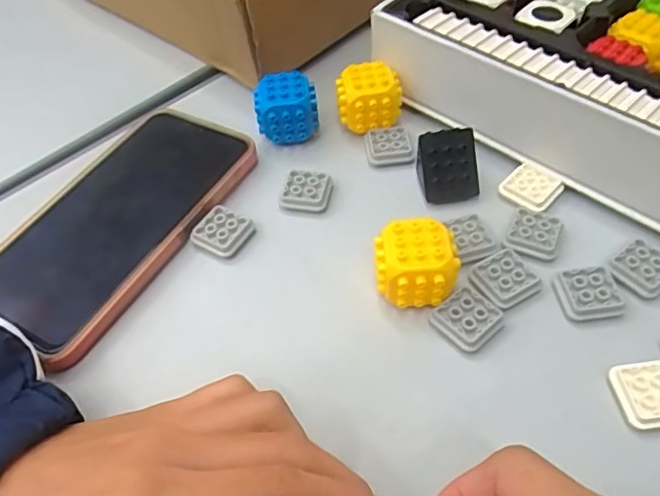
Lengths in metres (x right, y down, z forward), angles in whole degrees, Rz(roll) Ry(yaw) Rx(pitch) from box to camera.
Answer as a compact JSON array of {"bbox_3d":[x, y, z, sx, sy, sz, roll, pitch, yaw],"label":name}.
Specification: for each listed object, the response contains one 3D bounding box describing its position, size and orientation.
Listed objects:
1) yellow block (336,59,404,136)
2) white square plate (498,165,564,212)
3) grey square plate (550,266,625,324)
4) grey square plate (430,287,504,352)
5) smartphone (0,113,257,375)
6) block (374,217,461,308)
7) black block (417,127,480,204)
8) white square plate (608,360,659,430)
[{"bbox_3d":[0.024,-0.089,0.346,0.038,0.035,0.029,0,53,6],"label":"yellow block"},{"bbox_3d":[0.110,-0.034,0.311,0.027,0.004,0.026,37,65,28],"label":"white square plate"},{"bbox_3d":[0.123,0.021,0.269,0.029,0.005,0.026,-9,53,-1],"label":"grey square plate"},{"bbox_3d":[0.065,0.034,0.265,0.026,0.006,0.026,-34,57,-18],"label":"grey square plate"},{"bbox_3d":[-0.117,-0.016,0.318,0.085,0.014,0.161,23,59,21],"label":"smartphone"},{"bbox_3d":[0.040,0.009,0.269,0.036,0.035,0.030,-5,53,2],"label":"block"},{"bbox_3d":[0.065,-0.044,0.310,0.031,0.025,0.029,-7,53,1],"label":"black block"},{"bbox_3d":[0.134,0.062,0.238,0.028,0.009,0.027,-10,53,-1],"label":"white square plate"}]

